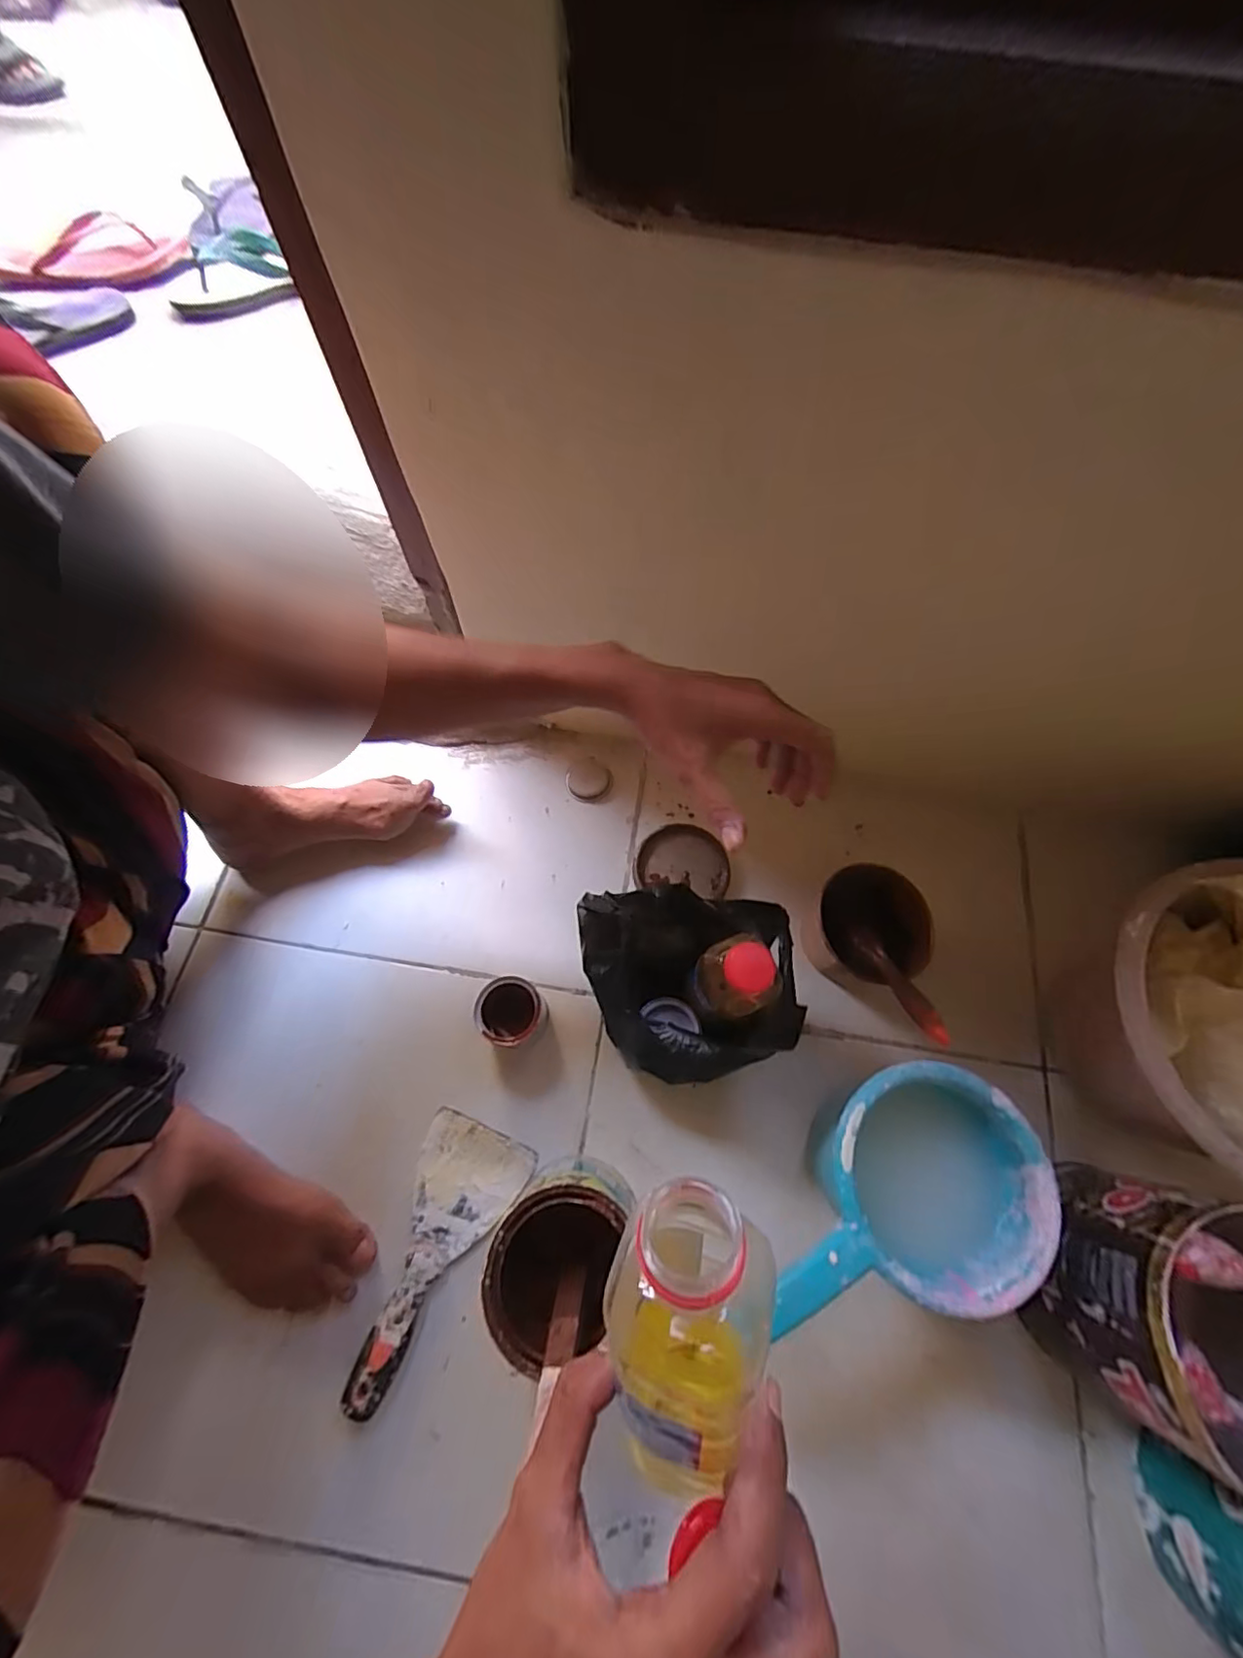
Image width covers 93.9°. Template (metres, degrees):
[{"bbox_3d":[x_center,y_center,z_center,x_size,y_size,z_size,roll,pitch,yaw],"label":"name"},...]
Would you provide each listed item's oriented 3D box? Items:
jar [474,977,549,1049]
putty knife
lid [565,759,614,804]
[{"bbox_3d":[-0.096,0.163,0.514,0.053,0.062,0.054,0,68,-1],"label":"jar"},{"bbox_3d":[-0.151,0.338,0.460,0.091,0.028,0.192,21,69,8],"label":"putty knife"},{"bbox_3d":[-0.036,-0.052,0.625,0.047,0.006,0.050,0,68,-1],"label":"lid"}]

